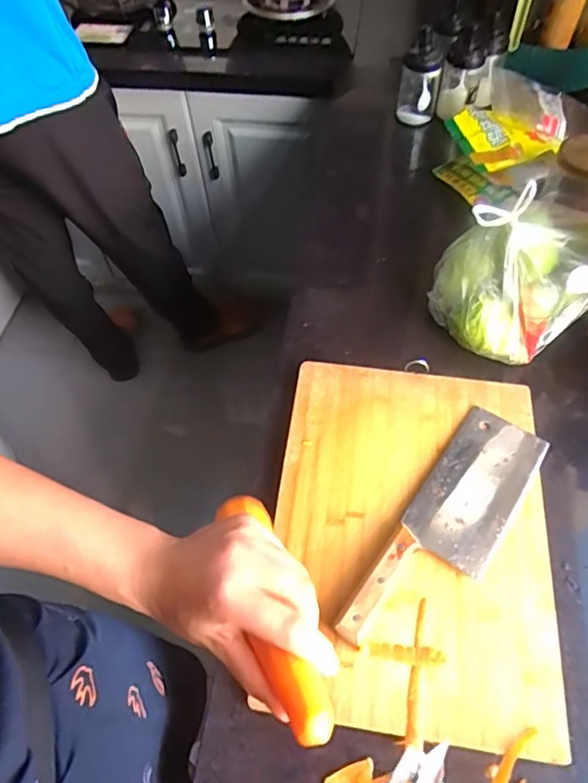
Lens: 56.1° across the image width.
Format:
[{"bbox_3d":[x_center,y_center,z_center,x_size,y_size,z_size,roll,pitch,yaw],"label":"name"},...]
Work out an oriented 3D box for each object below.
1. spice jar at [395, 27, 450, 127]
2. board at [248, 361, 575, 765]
[{"bbox_3d":[0.223,-0.550,0.964,0.073,0.128,0.062,7,59,7],"label":"spice jar"},{"bbox_3d":[0.117,0.132,0.561,0.265,0.024,0.370,5,59,6],"label":"board"}]

